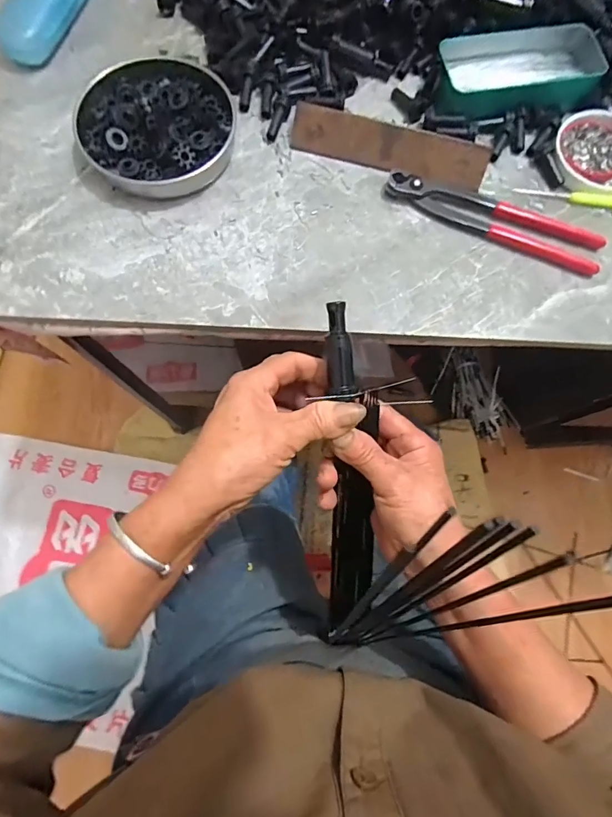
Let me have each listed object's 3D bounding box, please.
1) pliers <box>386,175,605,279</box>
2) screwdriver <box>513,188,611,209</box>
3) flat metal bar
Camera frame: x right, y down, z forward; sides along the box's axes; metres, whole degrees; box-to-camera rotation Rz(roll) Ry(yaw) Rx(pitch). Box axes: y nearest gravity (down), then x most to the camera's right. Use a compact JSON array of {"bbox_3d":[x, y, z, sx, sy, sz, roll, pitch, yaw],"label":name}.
[{"bbox_3d":[0.169,-0.174,0.378,0.192,0.014,0.045,26,77,6],"label":"pliers"},{"bbox_3d":[0.253,-0.196,0.391,0.110,0.008,0.014,10,76,2],"label":"screwdriver"},{"bbox_3d":[0.076,-0.239,0.390,0.179,0.039,0.005,17,45,3],"label":"flat metal bar"}]

